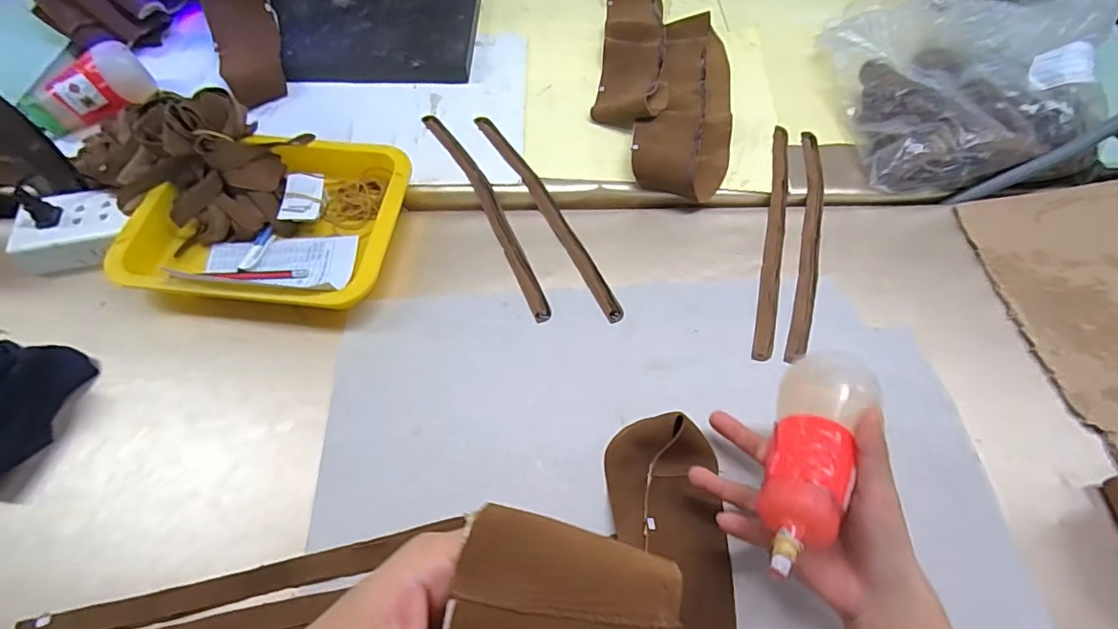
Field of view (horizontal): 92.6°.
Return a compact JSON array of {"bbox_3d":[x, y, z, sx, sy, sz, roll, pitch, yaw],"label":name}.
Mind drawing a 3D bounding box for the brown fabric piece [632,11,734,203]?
[{"bbox_3d":[0.163,-0.272,0.655,0.111,0.042,0.348,12,60,8],"label":"brown fabric piece"}]

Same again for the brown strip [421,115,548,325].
[{"bbox_3d":[-0.080,-0.120,0.581,0.027,0.012,0.314,-24,62,-14],"label":"brown strip"}]

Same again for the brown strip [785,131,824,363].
[{"bbox_3d":[0.263,-0.085,0.564,0.026,0.006,0.314,14,60,9],"label":"brown strip"}]

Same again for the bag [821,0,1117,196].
[{"bbox_3d":[0.488,-0.296,0.625,0.281,0.114,0.327,1,59,1],"label":"bag"}]

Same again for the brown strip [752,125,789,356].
[{"bbox_3d":[0.228,-0.090,0.564,0.020,0.004,0.318,13,60,8],"label":"brown strip"}]

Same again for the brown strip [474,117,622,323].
[{"bbox_3d":[-0.016,-0.120,0.580,0.023,0.009,0.316,-25,62,-14],"label":"brown strip"}]

